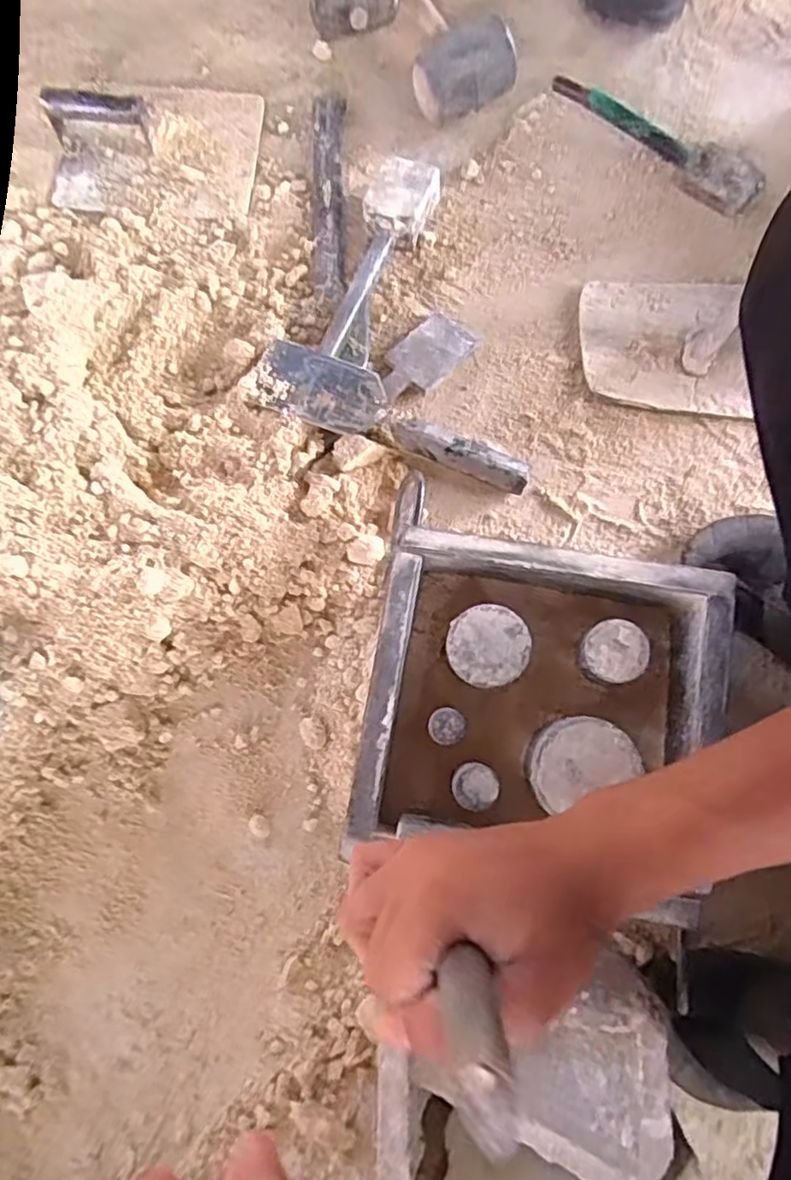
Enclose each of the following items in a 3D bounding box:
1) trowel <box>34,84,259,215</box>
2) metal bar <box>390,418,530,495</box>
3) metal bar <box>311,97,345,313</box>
[{"bbox_3d":[-0.255,-0.480,0.672,0.209,0.055,0.172,4,80,1],"label":"trowel"},{"bbox_3d":[0.059,-0.124,0.599,0.129,0.035,0.026,21,80,4],"label":"metal bar"},{"bbox_3d":[-0.071,-0.410,0.678,0.033,0.014,0.261,-1,79,0],"label":"metal bar"}]

